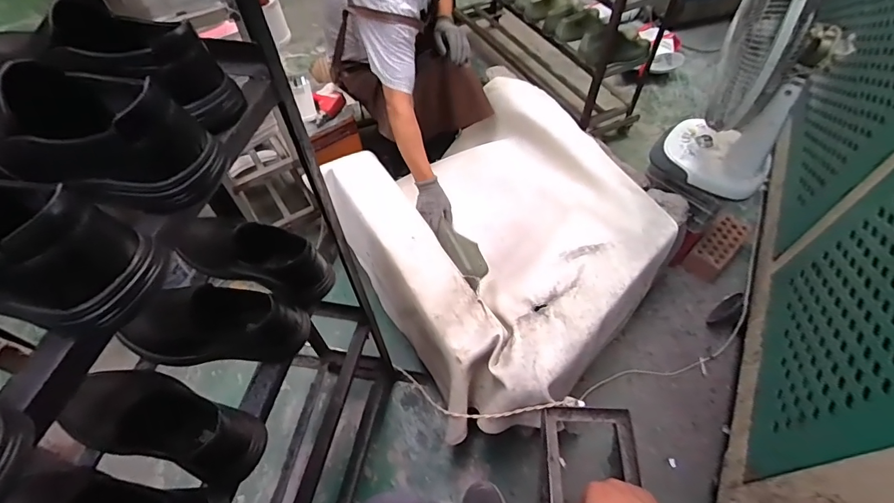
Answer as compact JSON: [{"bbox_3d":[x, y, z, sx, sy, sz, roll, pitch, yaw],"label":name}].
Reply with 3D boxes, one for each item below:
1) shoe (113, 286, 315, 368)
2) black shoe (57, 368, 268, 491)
[{"bbox_3d":[-0.316,0.097,0.586,0.238,0.097,0.080,-4,55,-1],"label":"shoe"},{"bbox_3d":[-0.340,0.202,0.511,0.227,0.089,0.098,16,57,12],"label":"black shoe"}]

